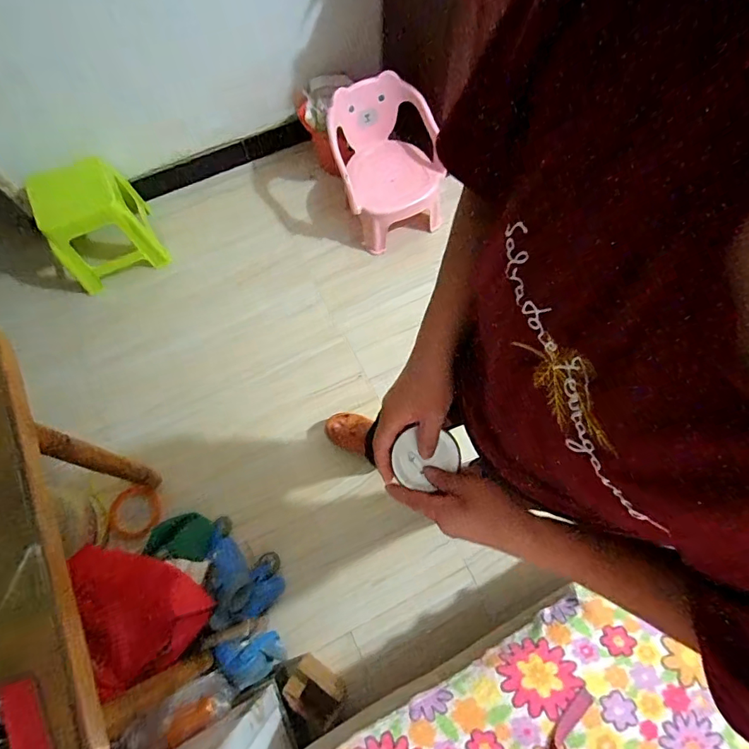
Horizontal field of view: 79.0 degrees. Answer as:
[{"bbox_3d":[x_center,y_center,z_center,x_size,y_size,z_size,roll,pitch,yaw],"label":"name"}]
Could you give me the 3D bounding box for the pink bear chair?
[{"bbox_3d":[0.061,-0.677,1.477,0.346,0.372,0.323,-15,70,-5],"label":"pink bear chair"}]

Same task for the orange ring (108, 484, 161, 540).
[{"bbox_3d":[-0.660,0.374,1.251,0.130,0.032,0.141,-18,70,-6],"label":"orange ring"}]

